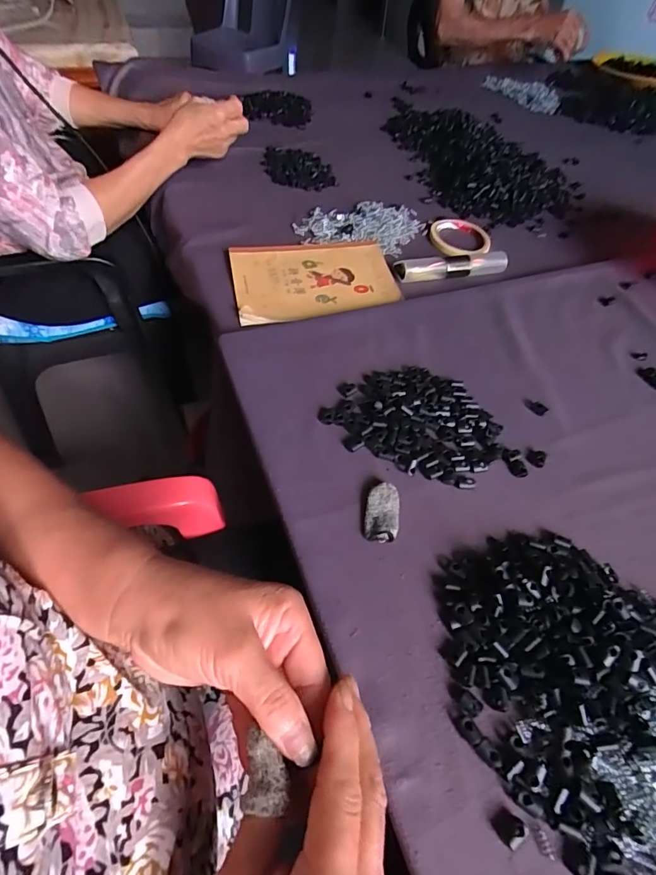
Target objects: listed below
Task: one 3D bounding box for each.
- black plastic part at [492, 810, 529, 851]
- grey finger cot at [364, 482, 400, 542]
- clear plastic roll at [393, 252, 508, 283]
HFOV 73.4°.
[{"bbox_3d":[0.107,0.228,0.257,0.015,0.005,0.017,-33,65,-22],"label":"black plastic part"},{"bbox_3d":[0.045,0.062,0.366,0.027,0.010,0.049,9,57,2],"label":"grey finger cot"},{"bbox_3d":[0.173,-0.237,0.607,0.154,0.026,0.032,-5,58,-7],"label":"clear plastic roll"}]

